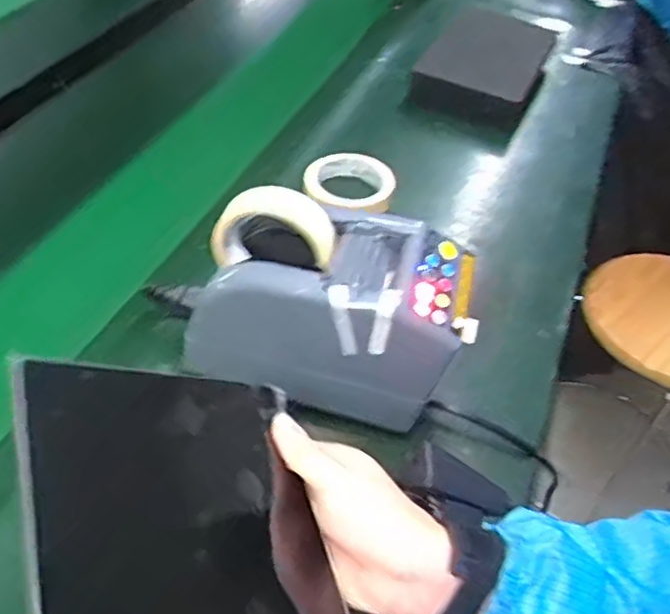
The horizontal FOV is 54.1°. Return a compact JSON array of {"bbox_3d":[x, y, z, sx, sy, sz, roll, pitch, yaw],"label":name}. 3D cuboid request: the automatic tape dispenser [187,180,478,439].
[{"bbox_3d":[-0.006,-0.002,0.525,0.221,0.159,0.120,10,47,4],"label":"automatic tape dispenser"}]

